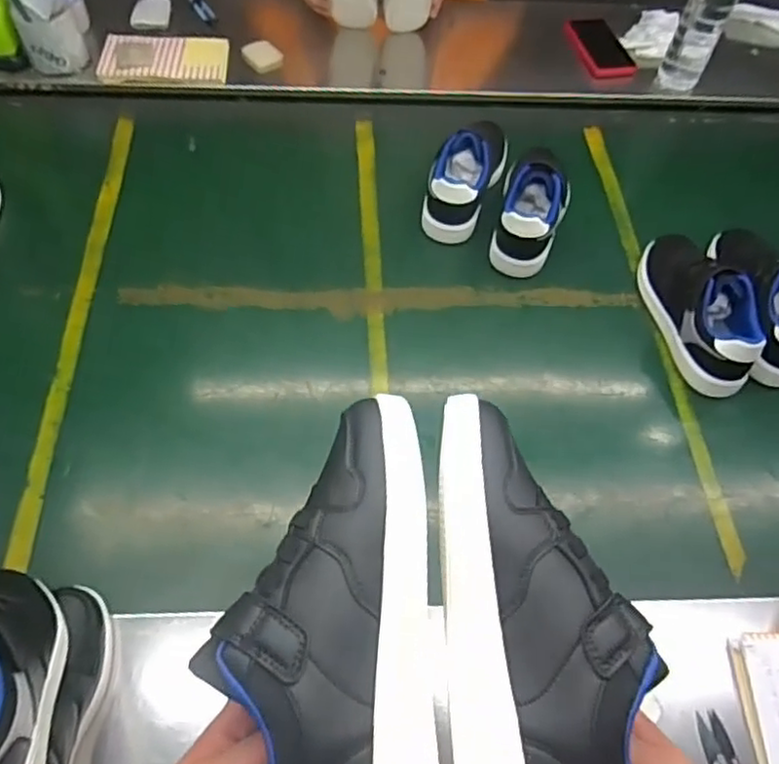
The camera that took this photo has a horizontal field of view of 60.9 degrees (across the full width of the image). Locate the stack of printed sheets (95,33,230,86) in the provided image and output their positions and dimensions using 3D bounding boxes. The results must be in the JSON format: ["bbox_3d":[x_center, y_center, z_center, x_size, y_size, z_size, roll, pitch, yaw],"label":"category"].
[{"bbox_3d":[-0.340,-0.490,0.999,0.186,0.015,0.087,-4,76,-8],"label":"stack of printed sheets"}]

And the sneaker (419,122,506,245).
[{"bbox_3d":[0.105,-0.285,0.890,0.073,0.109,0.203,20,58,9],"label":"sneaker"}]

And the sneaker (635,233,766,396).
[{"bbox_3d":[0.364,-0.097,0.782,0.072,0.095,0.212,-10,58,-11],"label":"sneaker"}]

